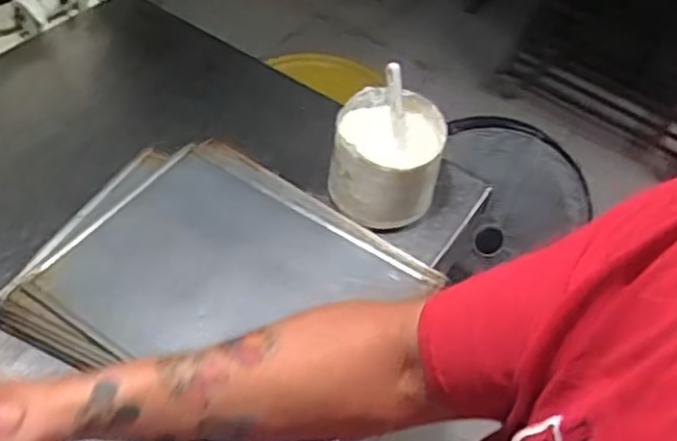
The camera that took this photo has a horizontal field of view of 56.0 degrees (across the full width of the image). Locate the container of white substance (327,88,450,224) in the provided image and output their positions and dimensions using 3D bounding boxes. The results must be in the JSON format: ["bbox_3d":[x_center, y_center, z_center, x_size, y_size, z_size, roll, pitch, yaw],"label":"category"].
[{"bbox_3d":[0.072,-0.094,0.970,0.156,0.134,0.168,12,50,4],"label":"container of white substance"}]

